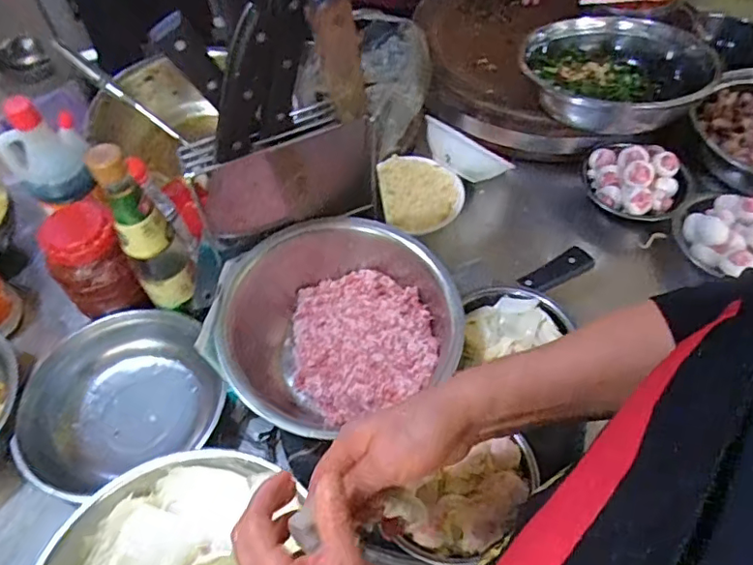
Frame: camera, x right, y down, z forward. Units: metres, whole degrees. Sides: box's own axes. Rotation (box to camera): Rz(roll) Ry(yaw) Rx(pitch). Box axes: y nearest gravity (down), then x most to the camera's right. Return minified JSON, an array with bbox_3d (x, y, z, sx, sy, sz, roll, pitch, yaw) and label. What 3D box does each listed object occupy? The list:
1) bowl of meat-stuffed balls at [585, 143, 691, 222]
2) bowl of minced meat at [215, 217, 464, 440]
[{"bbox_3d":[0.350,-0.142,0.765,0.138,0.047,0.109,29,60,20],"label":"bowl of meat-stuffed balls"},{"bbox_3d":[-0.039,0.050,0.583,0.234,0.110,0.192,-30,59,-19],"label":"bowl of minced meat"}]

